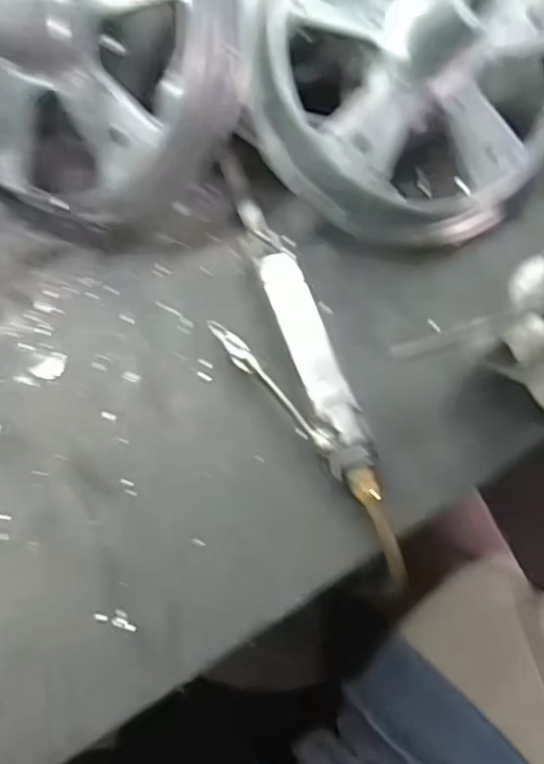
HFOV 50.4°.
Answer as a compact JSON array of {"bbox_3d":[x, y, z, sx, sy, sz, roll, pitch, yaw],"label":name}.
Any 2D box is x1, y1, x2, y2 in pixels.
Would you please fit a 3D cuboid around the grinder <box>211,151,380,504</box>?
[{"bbox_3d":[-0.001,-0.033,0.355,0.061,0.028,0.226,-19,76,-6],"label":"grinder"}]

